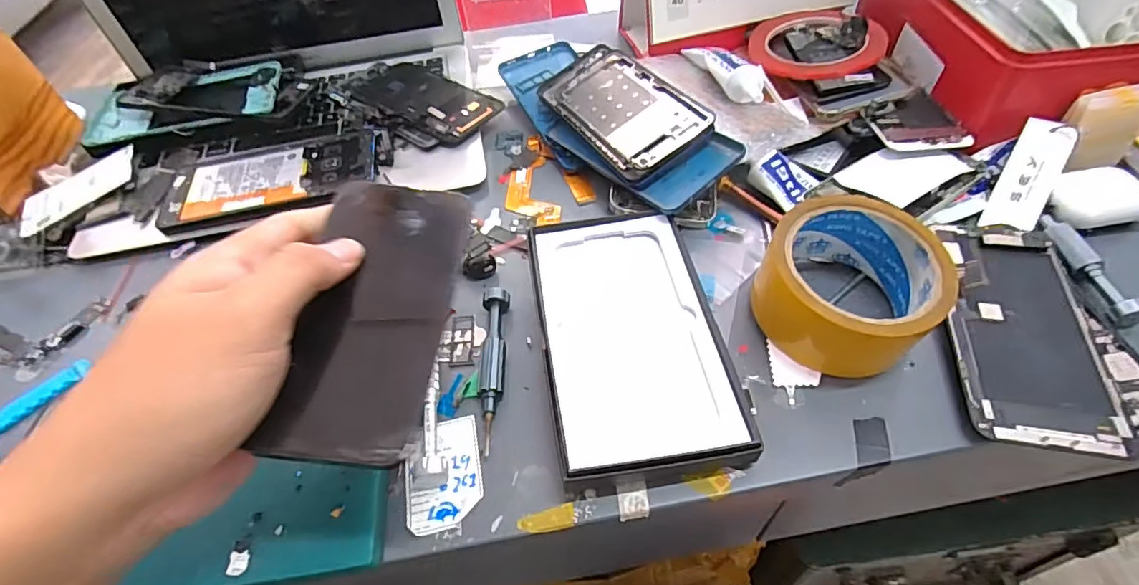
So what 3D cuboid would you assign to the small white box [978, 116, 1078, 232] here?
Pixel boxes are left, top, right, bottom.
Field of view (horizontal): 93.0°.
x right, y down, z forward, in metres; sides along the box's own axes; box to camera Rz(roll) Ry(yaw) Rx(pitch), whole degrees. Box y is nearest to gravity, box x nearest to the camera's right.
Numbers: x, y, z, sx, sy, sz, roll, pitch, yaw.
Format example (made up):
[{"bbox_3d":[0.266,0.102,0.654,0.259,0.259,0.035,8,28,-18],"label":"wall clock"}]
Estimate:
[{"bbox_3d":[0.315,-0.079,0.370,0.030,0.007,0.085,26,86,30],"label":"small white box"}]

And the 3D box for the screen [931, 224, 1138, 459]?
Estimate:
[{"bbox_3d":[0.259,0.016,0.308,0.072,0.011,0.148,8,52,11],"label":"screen"}]

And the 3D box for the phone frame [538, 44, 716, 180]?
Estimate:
[{"bbox_3d":[0.038,-0.149,0.429,0.075,0.006,0.162,-35,52,-1],"label":"phone frame"}]

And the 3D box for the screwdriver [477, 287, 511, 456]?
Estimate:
[{"bbox_3d":[-0.046,0.042,0.326,0.016,0.017,0.104,-3,51,3],"label":"screwdriver"}]

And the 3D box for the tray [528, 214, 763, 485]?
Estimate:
[{"bbox_3d":[0.035,0.024,0.326,0.100,0.024,0.172,-9,51,-2],"label":"tray"}]

